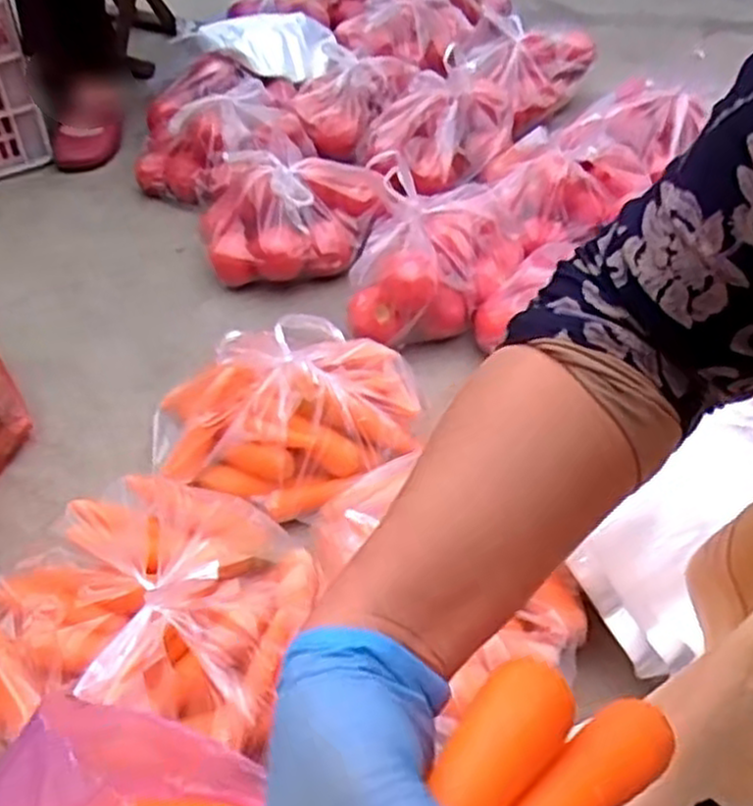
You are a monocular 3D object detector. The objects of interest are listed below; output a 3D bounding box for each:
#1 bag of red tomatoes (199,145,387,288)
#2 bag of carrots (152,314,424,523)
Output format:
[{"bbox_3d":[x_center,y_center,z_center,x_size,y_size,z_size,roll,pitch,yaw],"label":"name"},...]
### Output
[{"bbox_3d":[-0.118,-0.251,1.034,0.226,0.130,0.182,-12,47,-14],"label":"bag of red tomatoes"},{"bbox_3d":[-0.091,0.008,0.765,0.253,0.113,0.187,-23,51,-23],"label":"bag of carrots"}]

